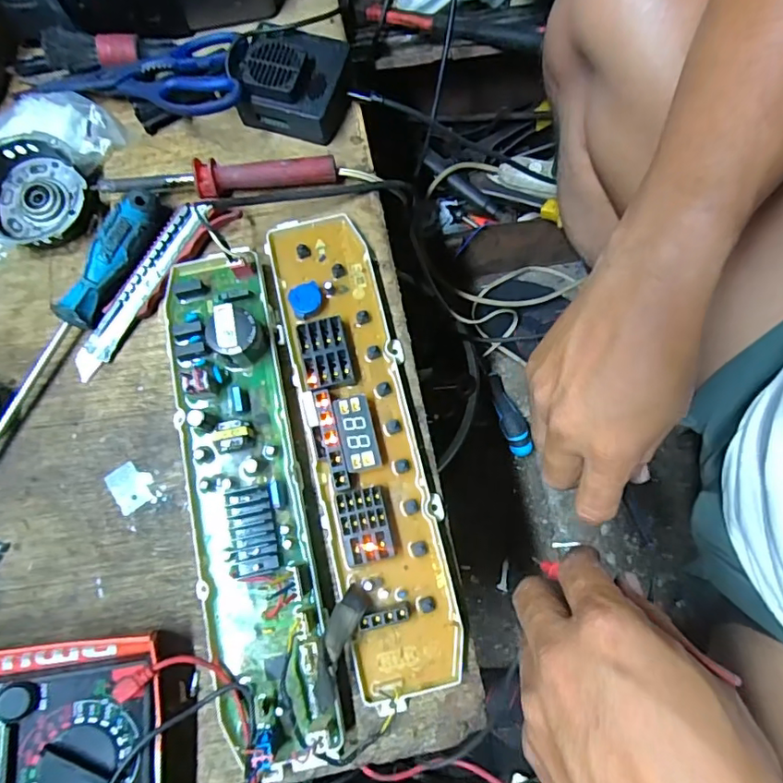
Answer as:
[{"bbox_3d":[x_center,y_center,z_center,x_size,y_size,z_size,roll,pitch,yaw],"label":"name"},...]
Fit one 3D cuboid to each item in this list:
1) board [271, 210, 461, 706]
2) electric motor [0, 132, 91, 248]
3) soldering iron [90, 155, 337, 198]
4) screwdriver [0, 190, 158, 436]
[{"bbox_3d":[-0.017,0.033,0.375,0.079,0.032,0.339,-12,75,-10],"label":"board"},{"bbox_3d":[-0.276,-0.150,0.412,0.082,0.039,0.079,-11,75,-10],"label":"electric motor"},{"bbox_3d":[-0.134,-0.161,0.411,0.180,0.026,0.023,-8,77,-1],"label":"soldering iron"},{"bbox_3d":[-0.243,-0.039,0.389,0.027,0.024,0.245,32,89,9],"label":"screwdriver"}]

